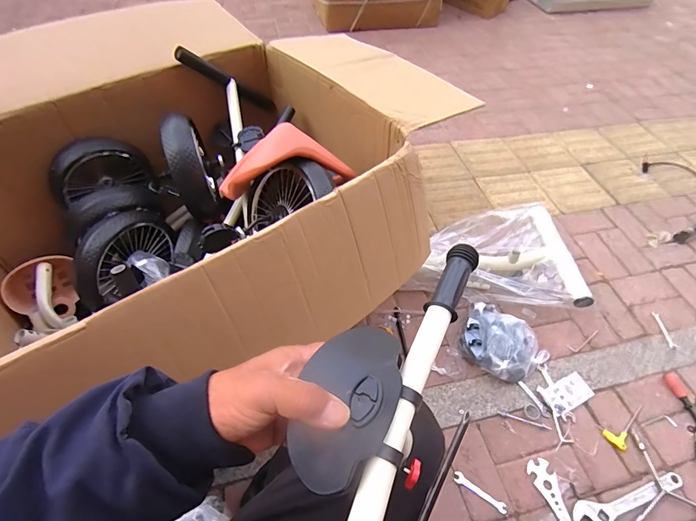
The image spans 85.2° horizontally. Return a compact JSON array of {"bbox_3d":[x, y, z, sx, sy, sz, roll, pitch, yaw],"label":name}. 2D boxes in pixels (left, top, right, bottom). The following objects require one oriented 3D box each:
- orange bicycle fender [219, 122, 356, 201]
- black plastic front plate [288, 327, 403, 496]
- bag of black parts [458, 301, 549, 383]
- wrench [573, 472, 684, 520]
[{"bbox_3d":[-0.120,-0.194,0.723,0.247,0.109,0.083,-16,55,-14],"label":"orange bicycle fender"},{"bbox_3d":[-0.001,0.103,0.279,0.069,0.025,0.116,23,55,14],"label":"black plastic front plate"},{"bbox_3d":[0.411,0.229,1.015,0.215,0.087,0.159,30,57,19],"label":"bag of black parts"},{"bbox_3d":[0.634,0.537,0.847,0.296,0.026,0.067,-15,55,-13],"label":"wrench"}]

